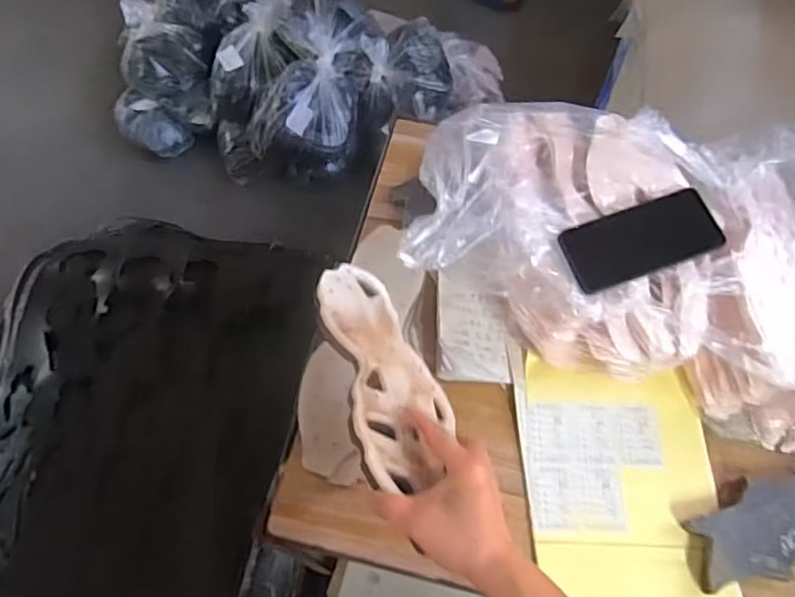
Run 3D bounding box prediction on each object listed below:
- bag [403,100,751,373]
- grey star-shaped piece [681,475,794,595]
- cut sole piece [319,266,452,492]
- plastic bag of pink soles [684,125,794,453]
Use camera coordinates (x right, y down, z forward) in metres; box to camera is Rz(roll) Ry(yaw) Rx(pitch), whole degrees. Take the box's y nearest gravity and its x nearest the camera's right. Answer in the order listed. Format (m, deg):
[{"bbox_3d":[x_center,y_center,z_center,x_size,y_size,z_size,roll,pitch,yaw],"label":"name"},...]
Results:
[{"bbox_3d":[0.197,-0.076,0.713,0.339,0.166,0.272,22,66,11],"label":"bag"},{"bbox_3d":[0.385,0.238,0.637,0.164,0.020,0.093,-9,64,-4],"label":"grey star-shaped piece"},{"bbox_3d":[-0.008,0.065,0.558,0.097,0.018,0.233,5,48,-35],"label":"cut sole piece"},{"bbox_3d":[0.444,-0.017,0.699,0.237,0.154,0.329,11,64,6],"label":"plastic bag of pink soles"}]

